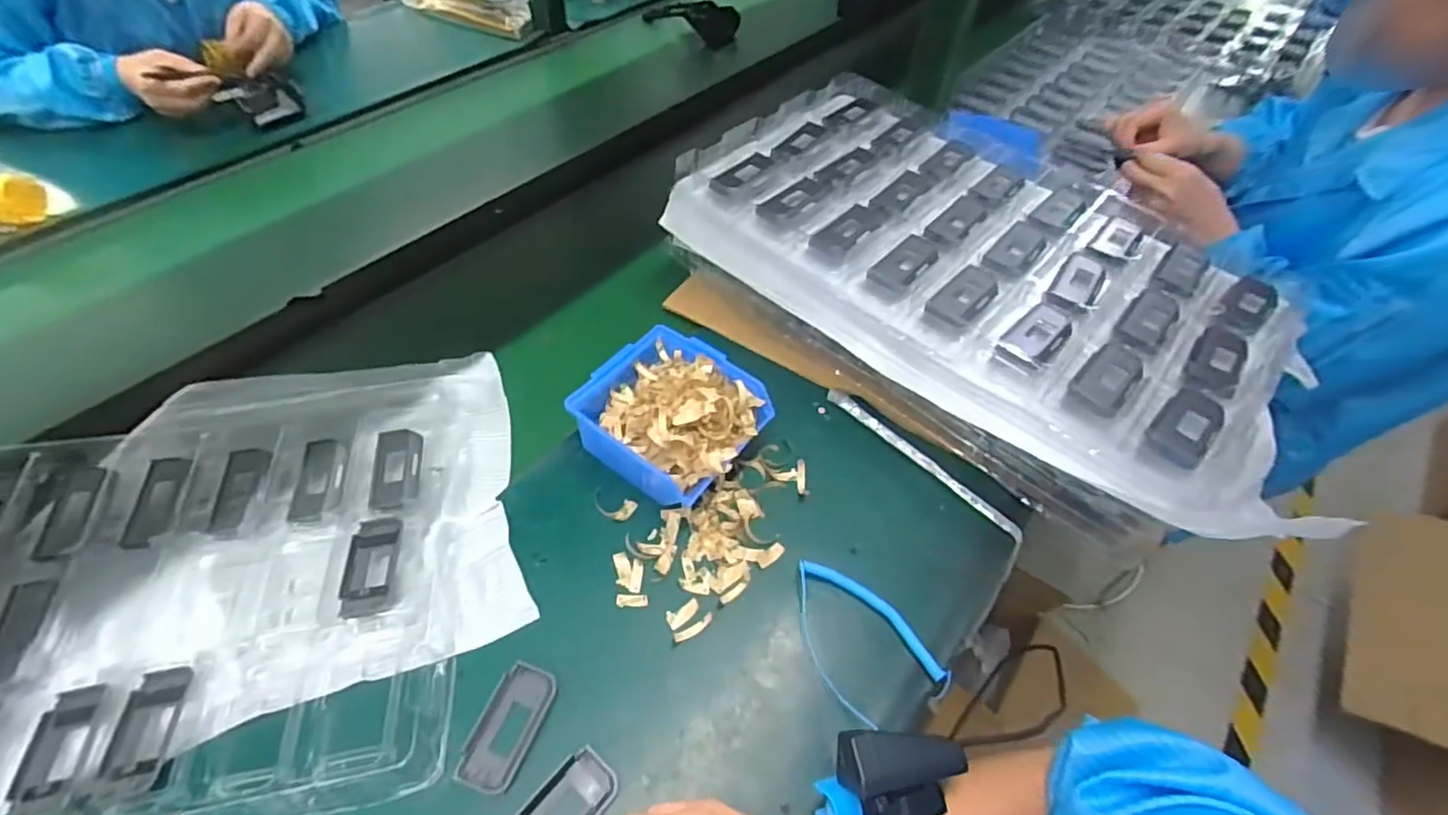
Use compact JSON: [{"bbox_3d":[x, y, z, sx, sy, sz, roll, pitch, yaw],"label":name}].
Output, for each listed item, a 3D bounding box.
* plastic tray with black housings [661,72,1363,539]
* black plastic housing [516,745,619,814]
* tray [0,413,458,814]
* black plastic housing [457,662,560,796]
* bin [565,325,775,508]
[{"bbox_3d":[0.253,-0.134,0.599,0.568,0.072,0.341,35,57,23],"label":"plastic tray with black housings"},{"bbox_3d":[-0.102,0.251,0.389,0.038,0.005,0.077,34,57,22],"label":"black plastic housing"},{"bbox_3d":[-0.452,0.139,0.443,0.505,0.024,0.303,-5,52,-8],"label":"tray"},{"bbox_3d":[-0.143,0.210,0.417,0.038,0.004,0.076,18,52,11],"label":"black plastic housing"},{"bbox_3d":[-0.044,0.011,0.544,0.135,0.067,0.125,31,56,20],"label":"bin"}]

